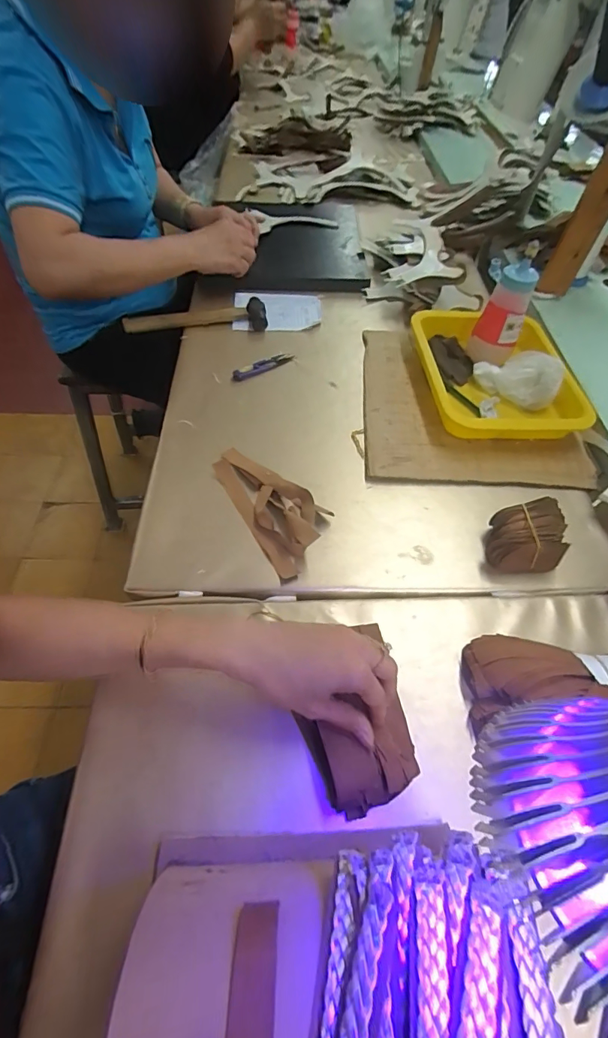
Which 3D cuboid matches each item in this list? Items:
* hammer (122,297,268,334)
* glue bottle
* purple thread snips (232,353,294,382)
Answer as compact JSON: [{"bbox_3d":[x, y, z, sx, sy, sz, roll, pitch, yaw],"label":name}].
[{"bbox_3d":[-0.169,-0.318,0.693,0.216,0.025,0.044,-4,56,-4],"label":"hammer"},{"bbox_3d":[0.274,-0.284,0.607,0.060,0.135,0.048,4,55,2],"label":"glue bottle"},{"bbox_3d":[-0.058,-0.223,0.643,0.101,0.008,0.019,-29,61,-20],"label":"purple thread snips"}]

